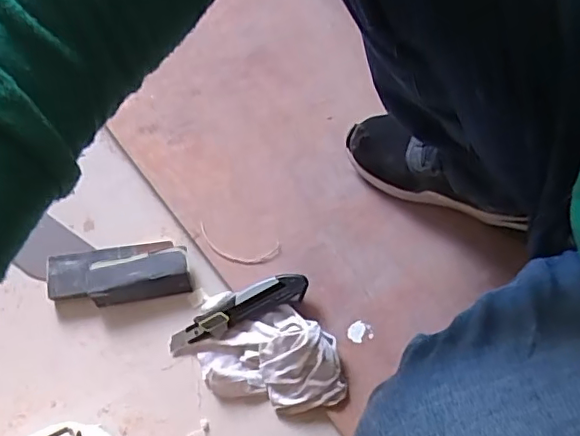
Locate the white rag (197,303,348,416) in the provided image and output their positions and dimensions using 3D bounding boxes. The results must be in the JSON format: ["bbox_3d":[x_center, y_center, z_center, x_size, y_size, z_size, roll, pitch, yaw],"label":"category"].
[{"bbox_3d":[-0.023,0.163,0.633,0.152,0.042,0.114,-14,71,-2],"label":"white rag"}]

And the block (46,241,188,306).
[{"bbox_3d":[-0.206,0.067,0.679,0.164,0.029,0.067,-10,71,-1],"label":"block"}]

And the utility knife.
[{"bbox_3d":[-0.062,0.107,0.657,0.170,0.027,0.035,-22,72,-5],"label":"utility knife"}]

